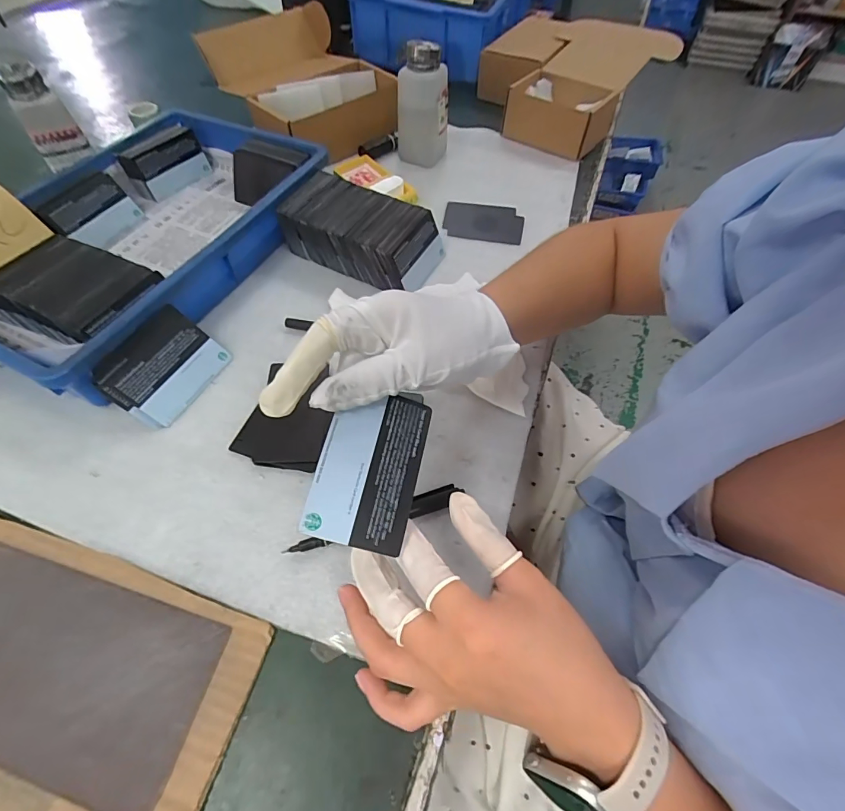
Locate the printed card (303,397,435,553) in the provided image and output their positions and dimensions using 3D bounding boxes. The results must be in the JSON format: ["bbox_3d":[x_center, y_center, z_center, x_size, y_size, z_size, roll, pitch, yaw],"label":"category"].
[{"bbox_3d":[-0.027,0.031,0.229,0.052,0.004,0.082,20,66,-16],"label":"printed card"}]

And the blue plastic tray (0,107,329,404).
[{"bbox_3d":[-0.291,-0.180,0.452,0.243,0.072,0.359,22,58,13],"label":"blue plastic tray"}]

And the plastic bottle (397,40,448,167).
[{"bbox_3d":[0.001,-0.377,0.546,0.064,0.137,0.054,2,56,0],"label":"plastic bottle"}]

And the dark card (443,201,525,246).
[{"bbox_3d":[0.074,-0.222,0.521,0.094,0.006,0.071,7,60,4],"label":"dark card"}]

